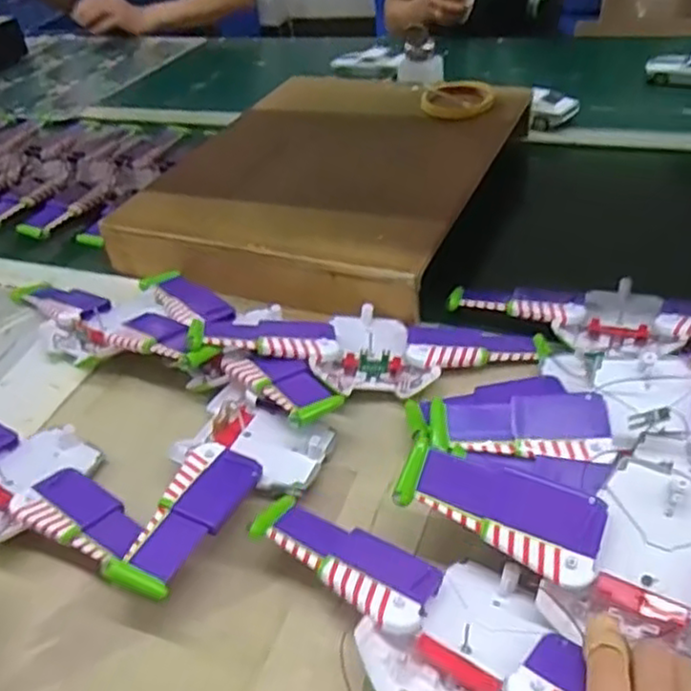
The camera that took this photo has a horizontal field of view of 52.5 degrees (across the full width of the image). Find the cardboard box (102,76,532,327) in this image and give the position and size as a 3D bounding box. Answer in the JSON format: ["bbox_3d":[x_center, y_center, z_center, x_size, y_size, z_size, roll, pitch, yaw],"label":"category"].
[{"bbox_3d":[-0.018,-0.204,0.805,0.355,0.071,0.428,12,44,22],"label":"cardboard box"}]

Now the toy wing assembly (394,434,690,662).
[{"bbox_3d":[0.175,0.123,0.398,0.292,0.040,0.089,20,67,20],"label":"toy wing assembly"}]

